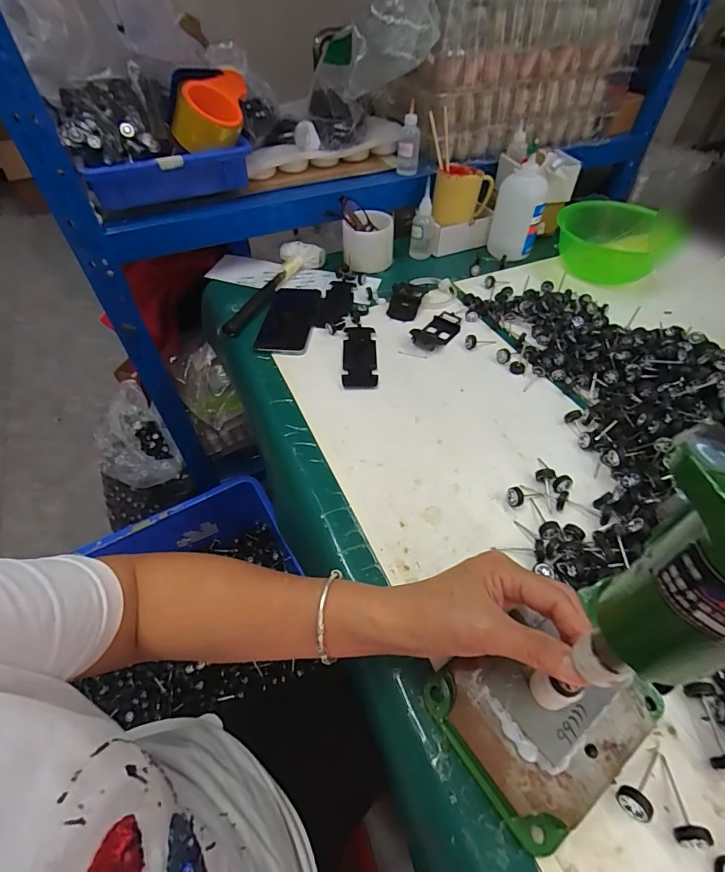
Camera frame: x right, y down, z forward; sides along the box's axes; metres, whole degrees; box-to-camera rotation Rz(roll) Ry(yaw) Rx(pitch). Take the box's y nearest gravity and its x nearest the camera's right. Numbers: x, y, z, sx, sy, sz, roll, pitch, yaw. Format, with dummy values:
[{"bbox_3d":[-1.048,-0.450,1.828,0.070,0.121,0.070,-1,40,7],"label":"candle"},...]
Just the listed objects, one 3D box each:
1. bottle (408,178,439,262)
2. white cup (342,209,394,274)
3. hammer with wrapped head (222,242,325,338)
[{"bbox_3d":[0.114,-0.384,0.763,0.048,0.112,0.049,7,51,7],"label":"bottle"},{"bbox_3d":[0.011,-0.347,0.744,0.085,0.074,0.092,-1,50,1],"label":"white cup"},{"bbox_3d":[-0.142,-0.243,0.687,0.072,0.033,0.236,14,52,13],"label":"hammer with wrapped head"}]

